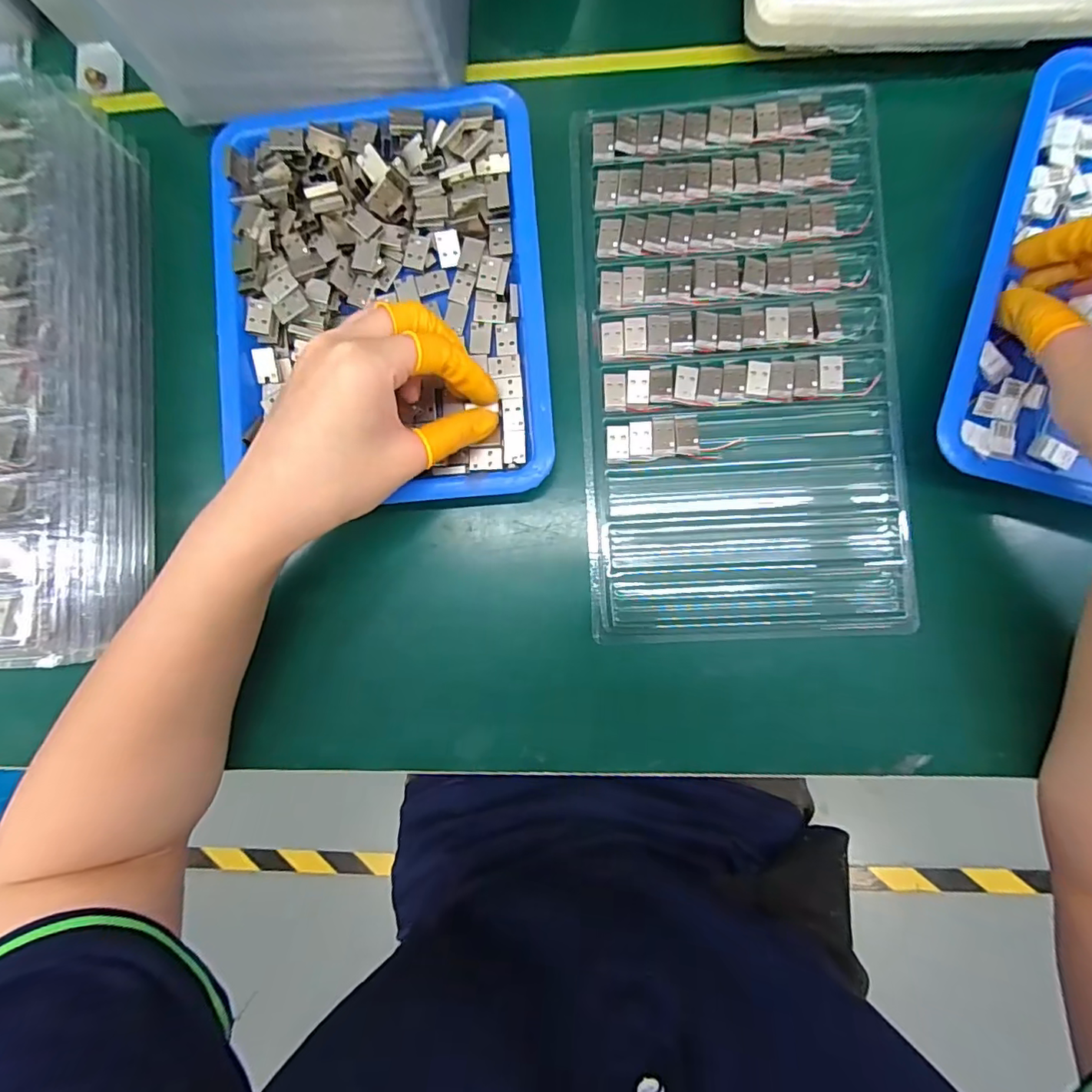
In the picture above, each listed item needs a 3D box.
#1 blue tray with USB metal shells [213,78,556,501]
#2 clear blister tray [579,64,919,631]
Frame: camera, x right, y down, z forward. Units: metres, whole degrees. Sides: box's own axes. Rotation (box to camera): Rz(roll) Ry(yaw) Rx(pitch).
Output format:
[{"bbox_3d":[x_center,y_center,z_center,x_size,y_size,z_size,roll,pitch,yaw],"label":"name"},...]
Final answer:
[{"bbox_3d":[-0.088,-0.128,0.281,0.172,0.034,0.213,-4,87,4],"label":"blue tray with USB metal shells"},{"bbox_3d":[0.099,-0.095,0.275,0.157,0.011,0.286,-3,88,6],"label":"clear blister tray"}]

